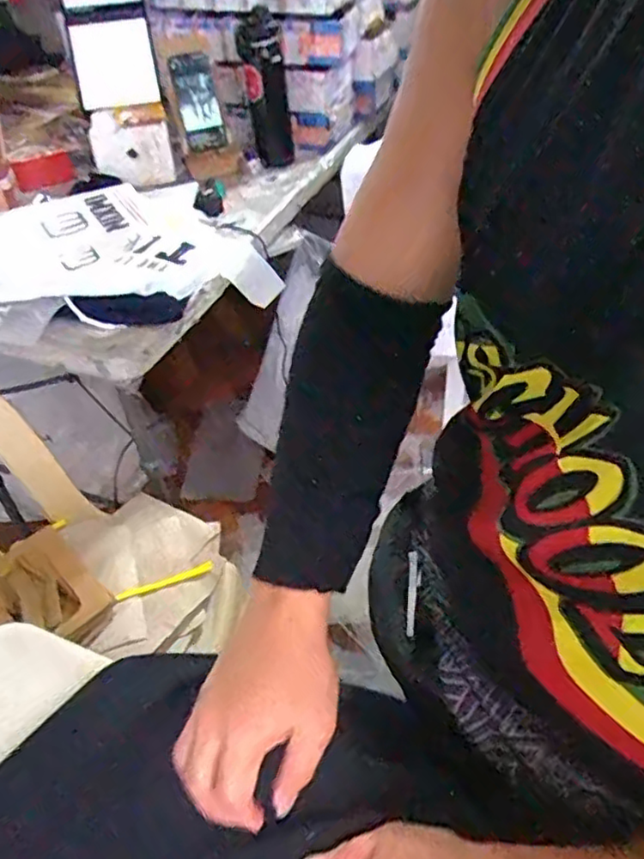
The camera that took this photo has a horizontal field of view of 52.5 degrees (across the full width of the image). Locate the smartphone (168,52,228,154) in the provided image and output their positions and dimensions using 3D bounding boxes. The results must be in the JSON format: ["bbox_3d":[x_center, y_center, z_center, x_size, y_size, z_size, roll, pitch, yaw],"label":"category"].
[{"bbox_3d":[-0.235,-0.623,1.246,0.079,0.171,0.011,-22,17,-27],"label":"smartphone"}]

